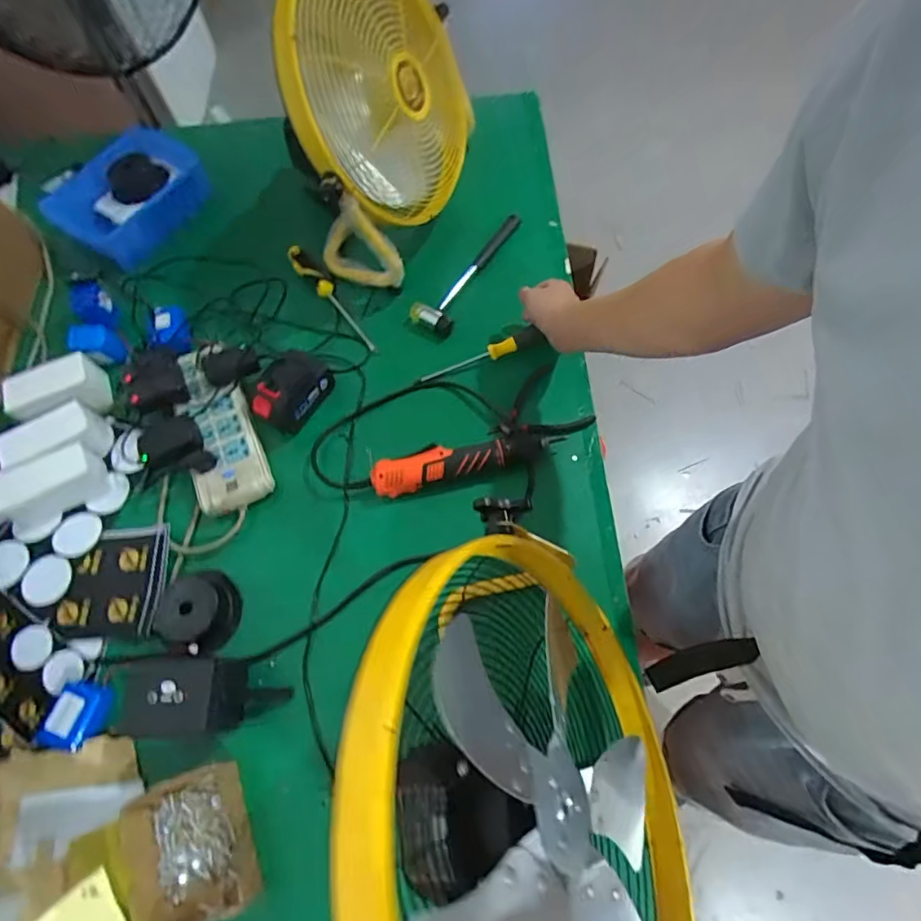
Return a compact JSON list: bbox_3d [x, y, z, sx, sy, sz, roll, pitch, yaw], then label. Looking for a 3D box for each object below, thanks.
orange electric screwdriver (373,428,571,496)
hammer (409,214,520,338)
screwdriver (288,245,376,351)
[{"bbox_3d":[0.008,-0.004,0.737,0.257,0.040,0.050,-16,66,-5],"label":"orange electric screwdriver"},{"bbox_3d":[0.017,-0.312,0.875,0.066,0.031,0.258,28,70,14],"label":"hammer"},{"bbox_3d":[-0.208,-0.272,0.873,0.037,0.030,0.253,-38,69,-14],"label":"screwdriver"}]

